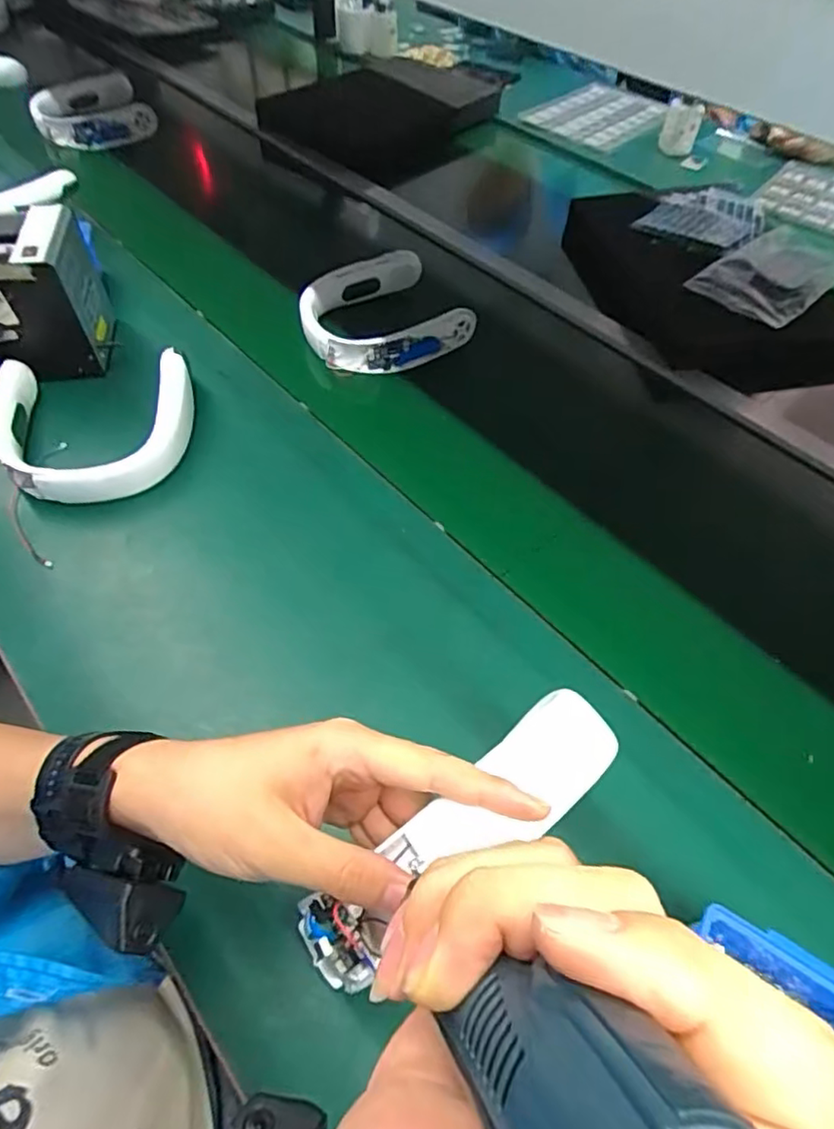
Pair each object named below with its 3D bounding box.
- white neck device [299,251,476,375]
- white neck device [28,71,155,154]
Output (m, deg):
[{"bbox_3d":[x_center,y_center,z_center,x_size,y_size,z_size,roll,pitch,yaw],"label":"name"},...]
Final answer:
[{"bbox_3d":[-0.051,-0.329,0.792,0.193,0.062,0.171,-24,60,-17],"label":"white neck device"},{"bbox_3d":[-0.616,-0.861,1.140,0.201,0.052,0.207,-25,60,-17],"label":"white neck device"}]

